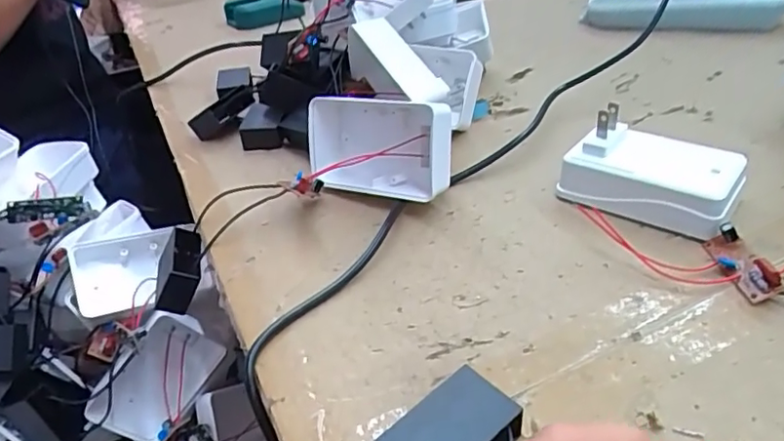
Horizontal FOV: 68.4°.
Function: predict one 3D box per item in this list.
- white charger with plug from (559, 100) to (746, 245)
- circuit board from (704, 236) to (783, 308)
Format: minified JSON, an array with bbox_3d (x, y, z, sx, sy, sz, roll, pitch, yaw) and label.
[{"bbox_3d":[0.144,-0.028,0.322,0.089,0.039,0.052,21,43,33],"label":"white charger with plug"},{"bbox_3d":[0.164,0.019,0.272,0.014,0.016,0.043,-7,35,-1],"label":"circuit board"}]

